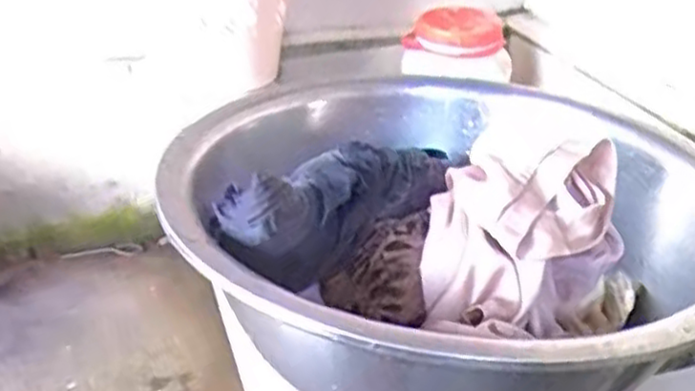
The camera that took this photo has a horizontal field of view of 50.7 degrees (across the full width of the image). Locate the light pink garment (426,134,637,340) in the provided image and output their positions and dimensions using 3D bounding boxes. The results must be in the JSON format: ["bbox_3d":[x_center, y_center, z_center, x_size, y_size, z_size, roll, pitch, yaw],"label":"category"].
[{"bbox_3d":[0.123,0.045,0.538,0.178,0.118,0.114,-27,37,-37],"label":"light pink garment"}]

